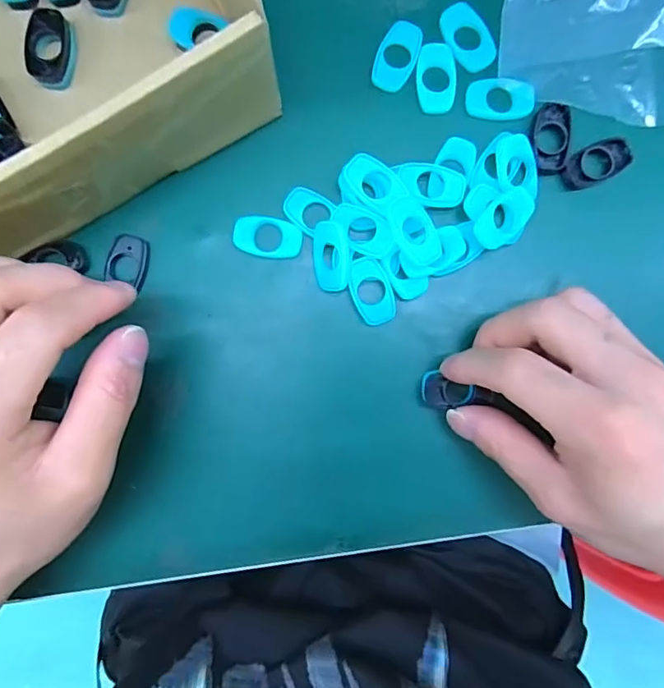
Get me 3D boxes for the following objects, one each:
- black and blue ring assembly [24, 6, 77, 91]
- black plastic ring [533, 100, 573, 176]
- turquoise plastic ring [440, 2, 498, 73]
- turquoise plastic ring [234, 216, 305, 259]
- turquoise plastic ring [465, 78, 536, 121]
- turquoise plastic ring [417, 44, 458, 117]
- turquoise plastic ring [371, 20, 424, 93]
[{"bbox_3d":[-0.132,-0.137,0.236,0.018,0.012,0.035,7,90,-1],"label":"black and blue ring assembly"},{"bbox_3d":[0.106,-0.099,0.240,0.017,0.004,0.033,4,90,-1],"label":"black plastic ring"},{"bbox_3d":[0.067,-0.149,0.243,0.019,0.004,0.033,-27,91,-1],"label":"turquoise plastic ring"},{"bbox_3d":[-0.031,-0.052,0.242,0.033,0.004,0.020,8,90,-1],"label":"turquoise plastic ring"},{"bbox_3d":[0.081,-0.118,0.241,0.031,0.006,0.018,9,90,-1],"label":"turquoise plastic ring"},{"bbox_3d":[0.051,-0.129,0.242,0.019,0.004,0.034,0,90,-1],"label":"turquoise plastic ring"},{"bbox_3d":[0.031,-0.139,0.243,0.018,0.006,0.032,20,90,-1],"label":"turquoise plastic ring"}]

